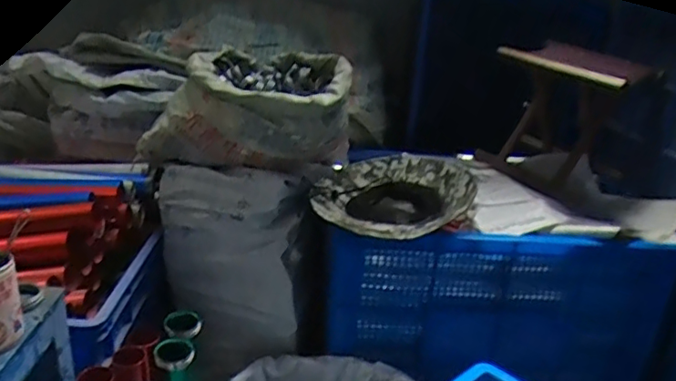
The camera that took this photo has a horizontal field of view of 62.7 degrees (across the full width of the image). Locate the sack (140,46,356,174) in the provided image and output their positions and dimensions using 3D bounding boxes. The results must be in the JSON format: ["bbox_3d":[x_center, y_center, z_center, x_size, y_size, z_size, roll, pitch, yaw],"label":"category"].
[{"bbox_3d":[-0.185,-0.190,1.295,0.409,0.224,0.334,10,22,11],"label":"sack"}]

